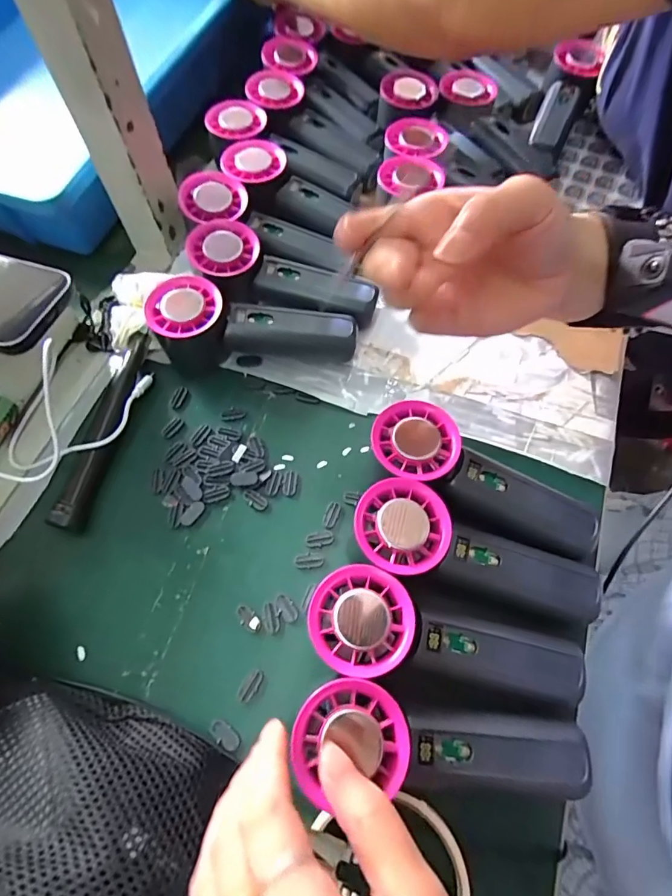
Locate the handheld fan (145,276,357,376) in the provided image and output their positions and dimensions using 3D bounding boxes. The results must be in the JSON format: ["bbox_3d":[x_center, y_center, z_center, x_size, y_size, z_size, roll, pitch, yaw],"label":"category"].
[{"bbox_3d":[-0.063,-0.094,0.368,0.155,0.055,0.063,-4,63,-3],"label":"handheld fan"}]

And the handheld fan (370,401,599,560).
[{"bbox_3d":[0.094,0.028,0.311,0.152,0.050,0.051,28,66,13],"label":"handheld fan"}]

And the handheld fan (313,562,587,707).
[{"bbox_3d":[0.063,0.110,0.273,0.154,0.050,0.053,7,63,3],"label":"handheld fan"}]

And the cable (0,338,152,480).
[{"bbox_3d":[-0.204,-0.023,0.344,0.096,0.035,0.122,13,64,6],"label":"cable"}]

